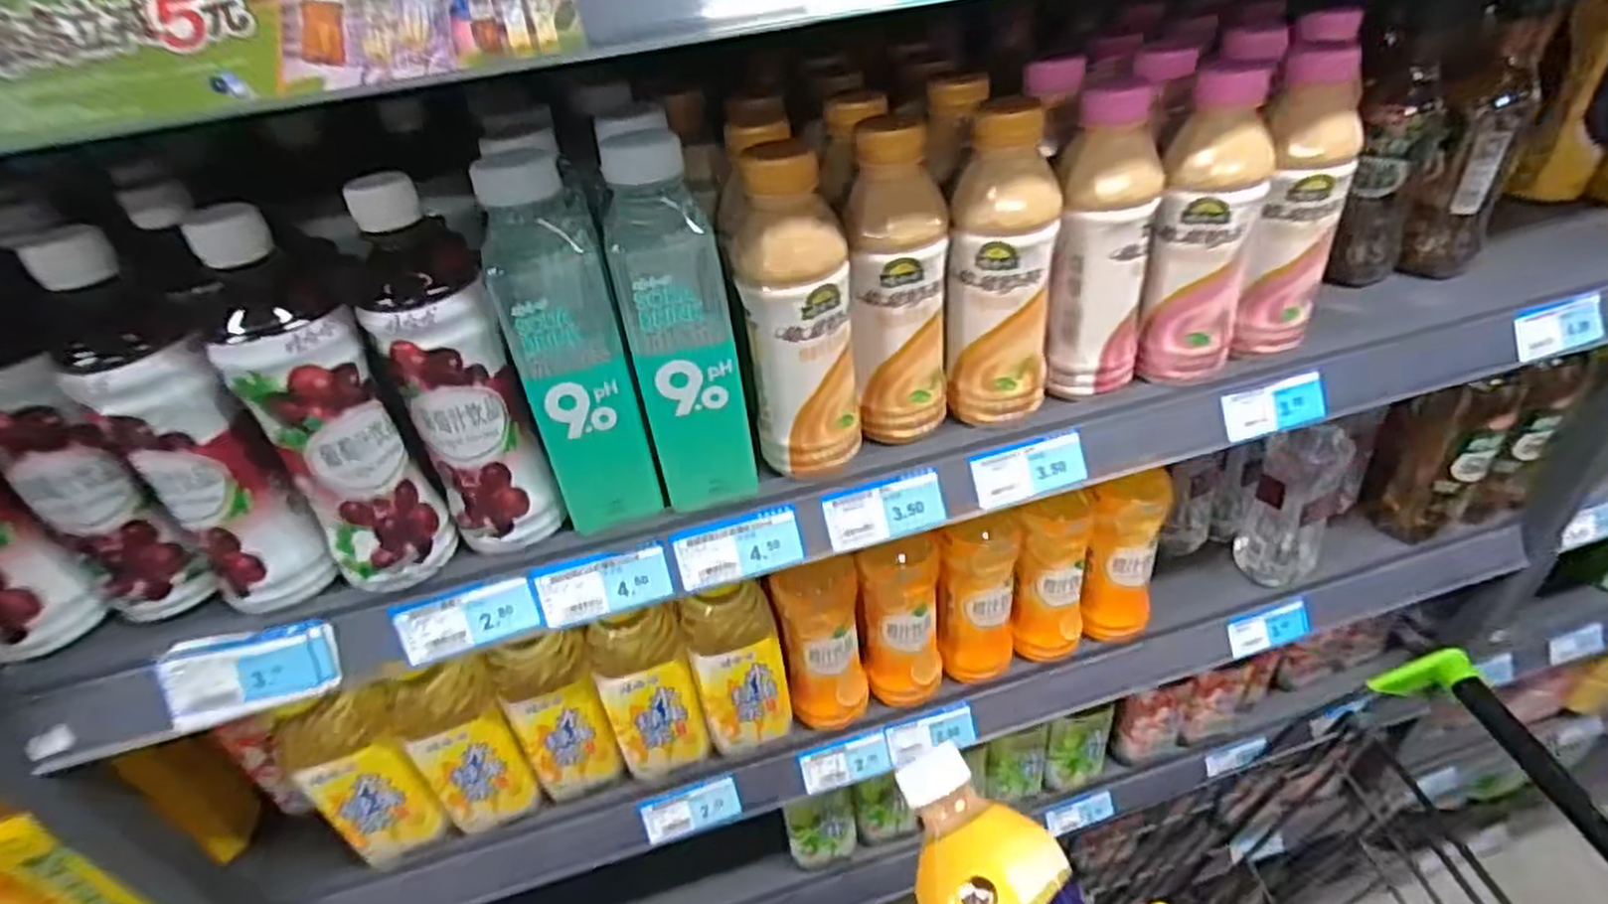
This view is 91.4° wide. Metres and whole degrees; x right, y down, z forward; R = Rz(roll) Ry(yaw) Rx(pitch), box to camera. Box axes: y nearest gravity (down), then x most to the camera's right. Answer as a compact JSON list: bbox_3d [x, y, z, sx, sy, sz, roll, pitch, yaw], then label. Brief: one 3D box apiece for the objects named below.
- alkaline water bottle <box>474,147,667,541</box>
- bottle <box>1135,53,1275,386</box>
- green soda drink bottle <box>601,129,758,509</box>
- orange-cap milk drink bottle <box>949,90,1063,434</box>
[{"bbox_3d":[-0.127,-0.053,0.433,0.059,0.201,0.052,-18,39,-13],"label":"alkaline water bottle"},{"bbox_3d":[0.259,-0.139,0.502,0.062,0.186,0.056,15,43,26],"label":"bottle"},{"bbox_3d":[-0.066,-0.064,0.442,0.060,0.203,0.051,-10,38,-3],"label":"green soda drink bottle"},{"bbox_3d":[0.121,-0.109,0.478,0.062,0.186,0.052,5,40,15],"label":"orange-cap milk drink bottle"}]

